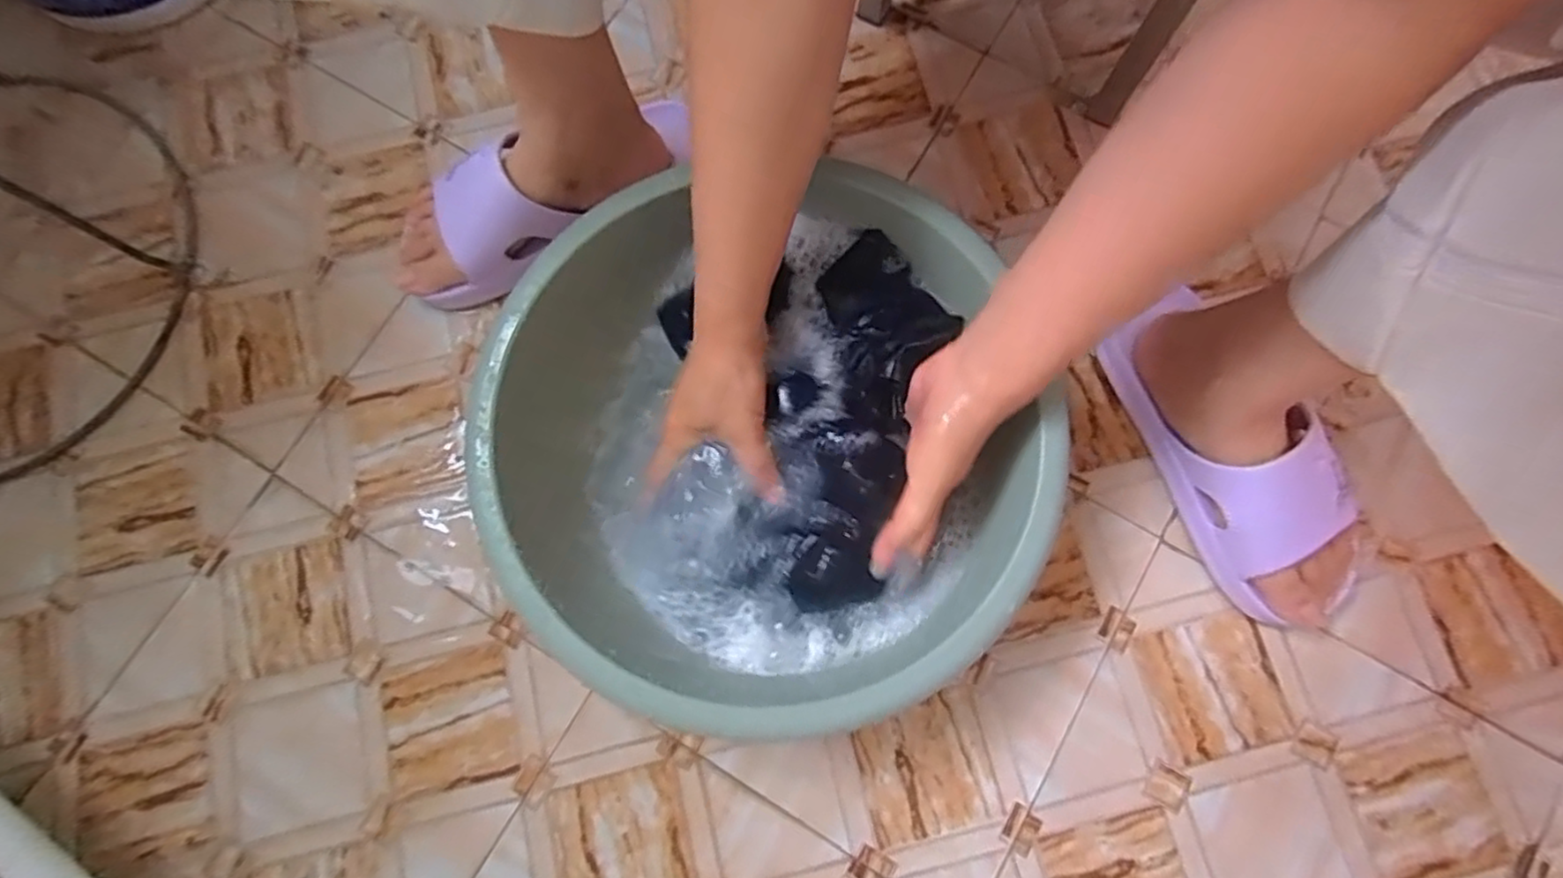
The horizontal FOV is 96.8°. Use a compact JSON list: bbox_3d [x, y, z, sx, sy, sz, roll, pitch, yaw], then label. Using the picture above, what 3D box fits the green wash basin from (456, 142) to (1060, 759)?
[{"bbox_3d":[-0.010,0.014,0.462,0.330,0.129,0.314,0,77,1],"label":"green wash basin"}]

